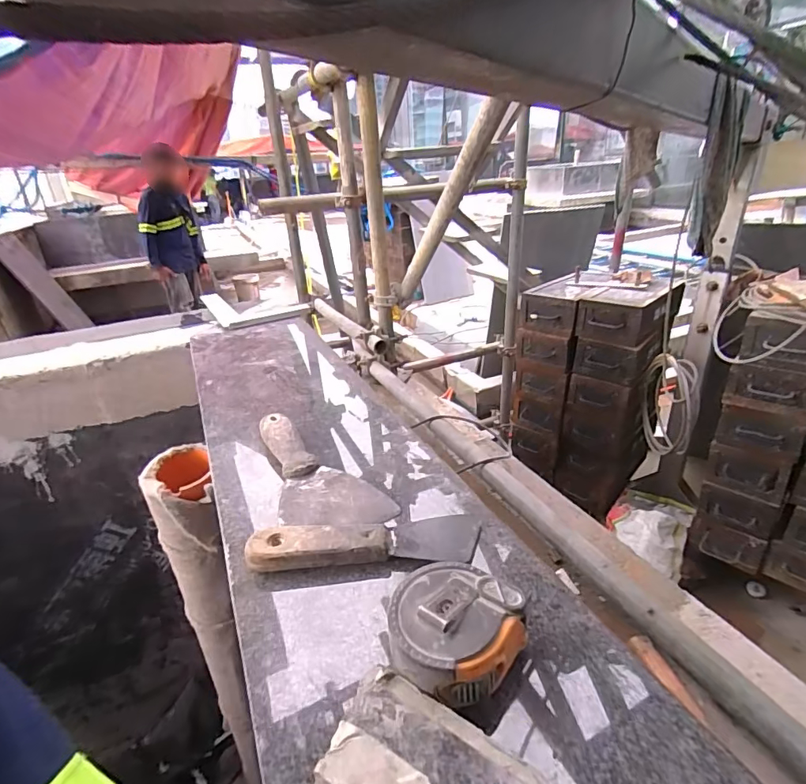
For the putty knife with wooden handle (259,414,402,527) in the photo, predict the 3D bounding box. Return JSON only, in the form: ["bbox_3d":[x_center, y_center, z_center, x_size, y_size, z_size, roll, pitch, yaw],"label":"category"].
[{"bbox_3d":[-0.079,0.066,0.431,0.087,0.025,0.172,-14,28,-21],"label":"putty knife with wooden handle"}]

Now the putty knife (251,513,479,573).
[{"bbox_3d":[-0.027,0.110,0.344,0.168,0.017,0.038,-4,26,-1],"label":"putty knife"}]

